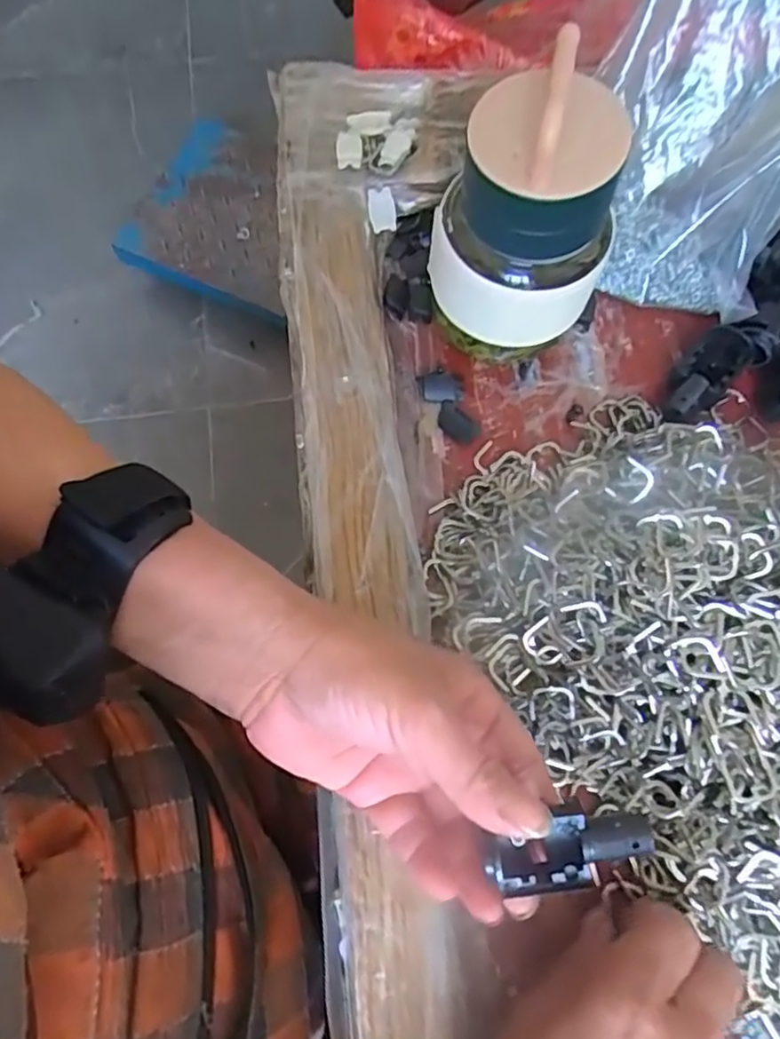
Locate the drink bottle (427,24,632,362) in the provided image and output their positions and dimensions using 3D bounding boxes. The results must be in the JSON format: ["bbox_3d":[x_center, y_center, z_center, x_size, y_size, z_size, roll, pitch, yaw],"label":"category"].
[{"bbox_3d":[0.057,-0.123,0.286,0.068,0.131,0.060,-15,72,-6],"label":"drink bottle"}]

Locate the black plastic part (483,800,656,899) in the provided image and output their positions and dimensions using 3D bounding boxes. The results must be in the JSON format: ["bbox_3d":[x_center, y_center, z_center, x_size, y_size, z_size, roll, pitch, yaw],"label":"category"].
[{"bbox_3d":[0.058,0.106,0.212,0.050,0.018,0.023,-21,75,4],"label":"black plastic part"}]

